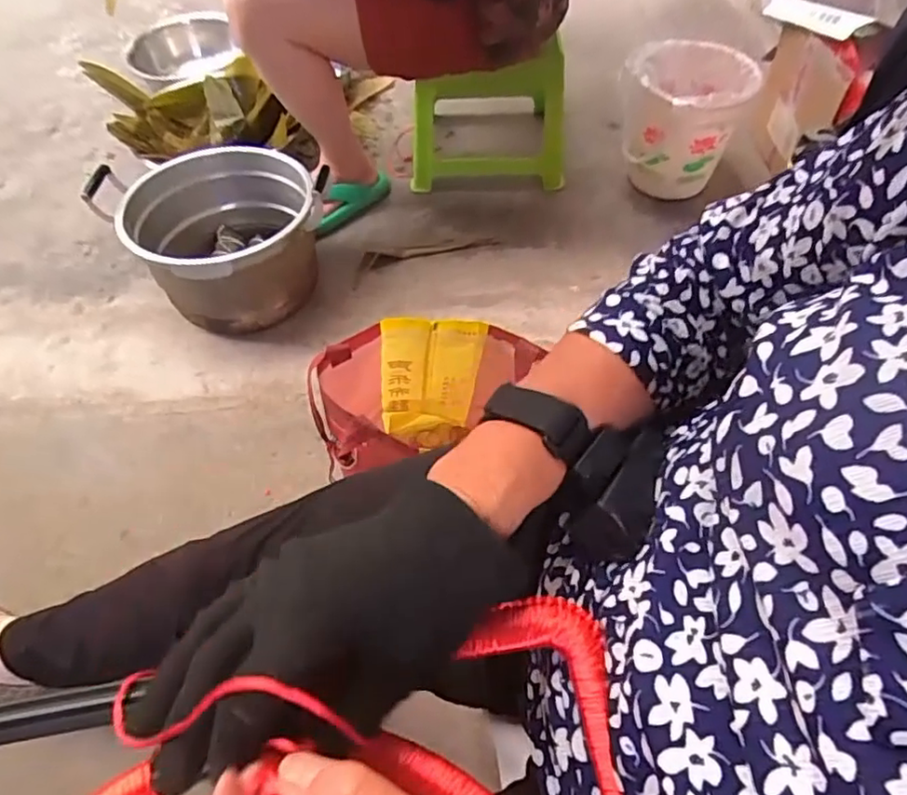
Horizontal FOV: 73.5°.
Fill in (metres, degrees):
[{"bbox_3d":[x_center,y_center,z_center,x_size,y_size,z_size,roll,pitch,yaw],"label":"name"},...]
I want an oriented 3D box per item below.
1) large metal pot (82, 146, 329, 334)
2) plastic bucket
[{"bbox_3d":[-0.401,-0.270,1.107,0.354,0.234,0.281,-17,57,-8],"label":"large metal pot"},{"bbox_3d":[0.441,-0.544,1.192,0.223,0.236,0.223,-1,56,1],"label":"plastic bucket"}]

